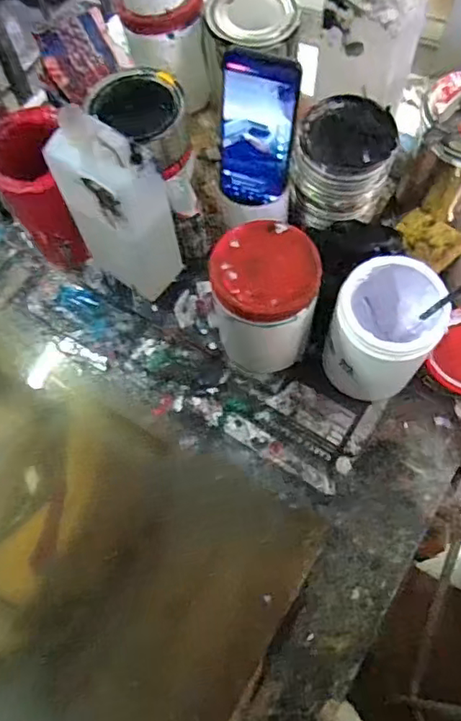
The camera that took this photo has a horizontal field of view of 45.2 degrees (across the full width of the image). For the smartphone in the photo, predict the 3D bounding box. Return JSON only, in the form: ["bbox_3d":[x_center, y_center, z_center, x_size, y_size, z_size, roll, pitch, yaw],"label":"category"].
[{"bbox_3d":[0.026,-0.230,0.566,0.077,0.158,0.007,18,55,9],"label":"smartphone"}]

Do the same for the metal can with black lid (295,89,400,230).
[{"bbox_3d":[0.122,-0.218,0.614,0.102,0.102,0.094,2,67,3],"label":"metal can with black lid"}]

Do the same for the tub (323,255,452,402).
[{"bbox_3d":[0.154,-0.032,0.566,0.097,0.135,0.108,9,68,7],"label":"tub"}]

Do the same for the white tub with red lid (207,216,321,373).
[{"bbox_3d":[0.035,-0.056,0.575,0.096,0.156,0.100,-1,67,2],"label":"white tub with red lid"}]

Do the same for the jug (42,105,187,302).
[{"bbox_3d":[-0.111,-0.151,0.570,0.104,0.213,0.072,35,73,16],"label":"jug"}]

